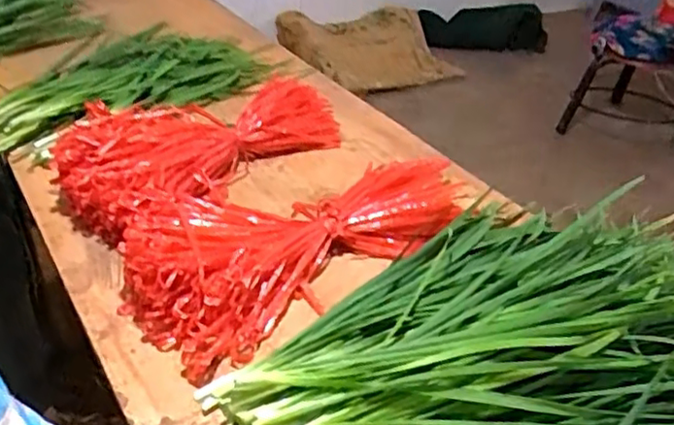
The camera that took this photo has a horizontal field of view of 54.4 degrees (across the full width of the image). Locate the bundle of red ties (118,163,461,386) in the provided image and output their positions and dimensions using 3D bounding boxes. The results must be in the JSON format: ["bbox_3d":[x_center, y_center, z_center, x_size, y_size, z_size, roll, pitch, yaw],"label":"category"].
[{"bbox_3d":[-0.028,0.010,0.649,0.371,0.054,0.179,-24,44,-32],"label":"bundle of red ties"}]

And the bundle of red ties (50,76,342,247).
[{"bbox_3d":[-0.152,-0.084,0.755,0.330,0.065,0.170,-27,46,-34],"label":"bundle of red ties"}]

